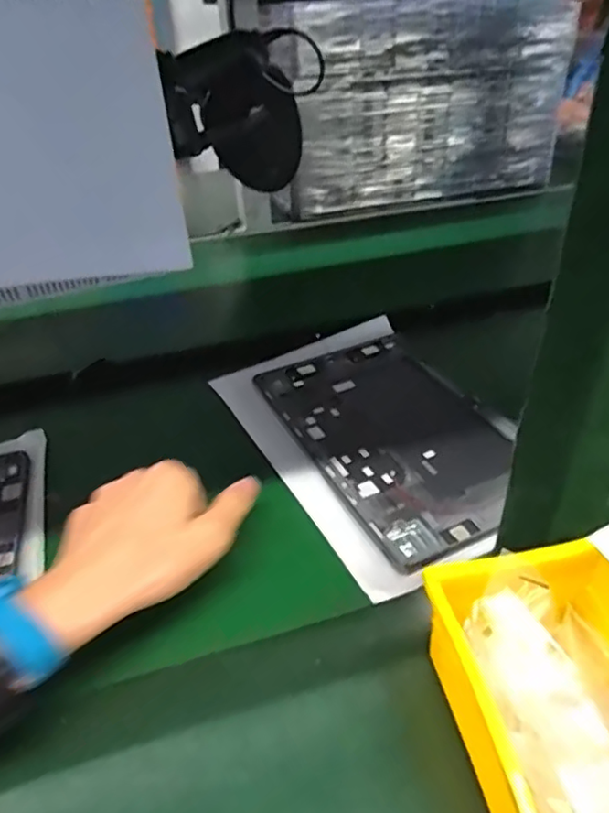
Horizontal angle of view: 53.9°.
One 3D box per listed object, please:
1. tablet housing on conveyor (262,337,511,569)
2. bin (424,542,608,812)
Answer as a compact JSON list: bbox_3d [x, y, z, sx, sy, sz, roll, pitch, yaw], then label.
[{"bbox_3d":[0.078,0.020,0.510,0.155,0.007,0.251,-19,40,-19],"label":"tablet housing on conveyor"},{"bbox_3d":[0.125,0.146,0.276,0.111,0.078,0.138,-9,38,-8],"label":"bin"}]

